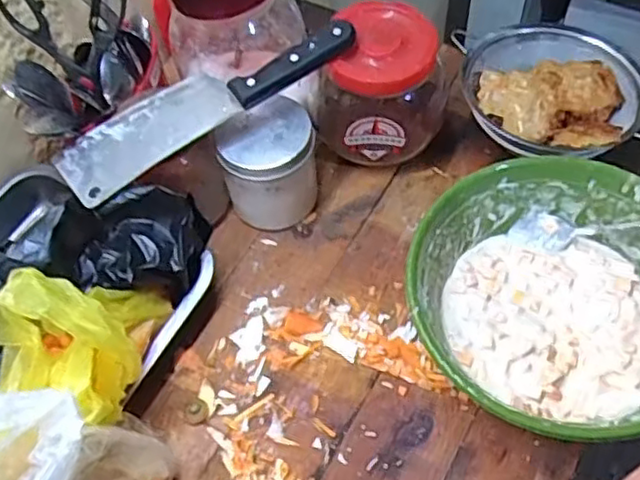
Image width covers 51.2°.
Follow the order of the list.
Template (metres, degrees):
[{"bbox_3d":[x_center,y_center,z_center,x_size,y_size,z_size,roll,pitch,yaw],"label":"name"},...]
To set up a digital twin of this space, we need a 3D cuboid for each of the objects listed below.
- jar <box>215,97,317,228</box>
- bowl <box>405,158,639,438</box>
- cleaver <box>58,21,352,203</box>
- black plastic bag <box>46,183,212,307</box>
[{"bbox_3d":[-0.046,-0.068,0.635,0.084,0.105,0.074,-5,57,2],"label":"jar"},{"bbox_3d":[0.195,0.052,0.551,0.235,0.077,0.226,-2,57,3],"label":"bowl"},{"bbox_3d":[-0.100,-0.123,0.578,0.268,0.011,0.067,-33,65,-5],"label":"cleaver"},{"bbox_3d":[-0.160,0.007,0.569,0.098,0.080,0.084,10,58,11],"label":"black plastic bag"}]

